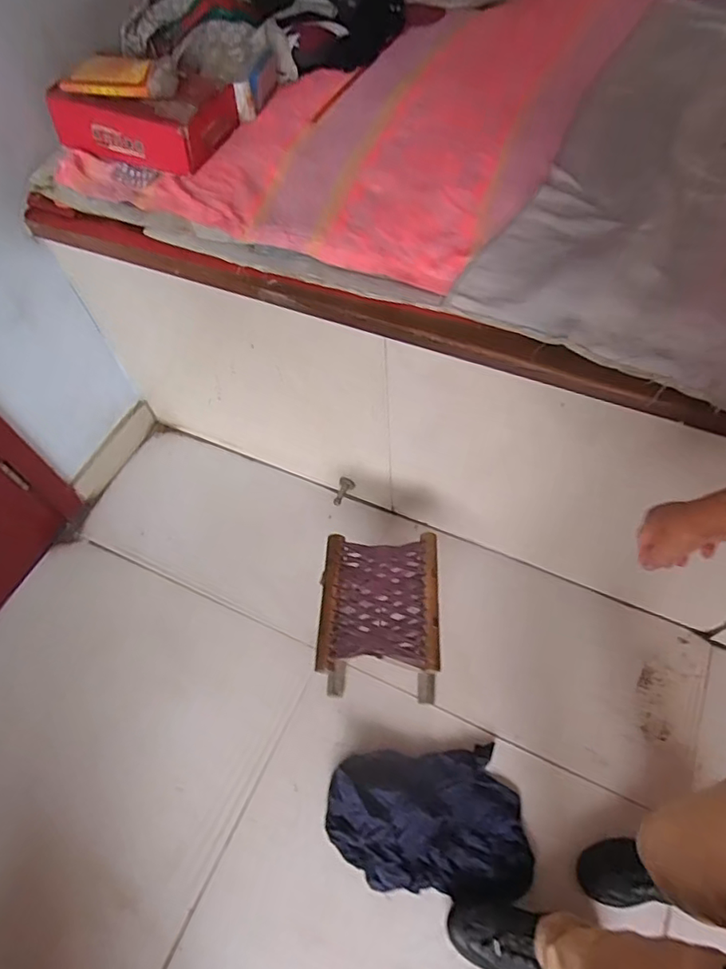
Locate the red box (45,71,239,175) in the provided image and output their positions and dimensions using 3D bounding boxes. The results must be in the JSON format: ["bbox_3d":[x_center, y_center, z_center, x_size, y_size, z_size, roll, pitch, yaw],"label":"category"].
[{"bbox_3d":[-0.433,-0.763,1.144,0.334,0.099,0.235,19,61,15],"label":"red box"}]

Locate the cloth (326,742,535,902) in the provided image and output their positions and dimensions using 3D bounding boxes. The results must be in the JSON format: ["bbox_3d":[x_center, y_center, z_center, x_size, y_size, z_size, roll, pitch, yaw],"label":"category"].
[{"bbox_3d":[0.121,0.642,1.066,0.379,0.081,0.249,-4,57,3],"label":"cloth"}]

